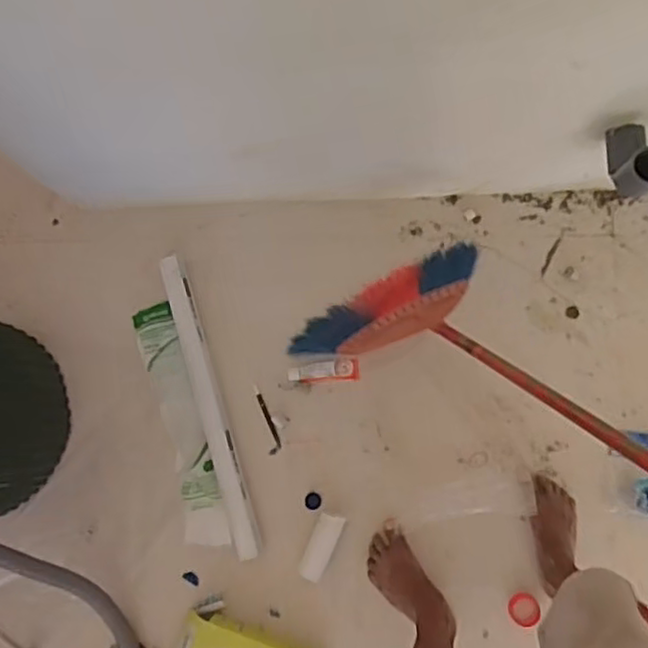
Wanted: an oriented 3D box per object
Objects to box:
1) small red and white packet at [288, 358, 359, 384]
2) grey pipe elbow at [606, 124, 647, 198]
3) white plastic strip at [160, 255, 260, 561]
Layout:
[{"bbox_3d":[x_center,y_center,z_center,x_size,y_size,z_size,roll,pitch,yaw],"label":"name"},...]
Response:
[{"bbox_3d":[0.000,0.096,1.351,0.138,0.024,0.043,-6,84,3],"label":"small red and white packet"},{"bbox_3d":[0.468,-0.252,1.005,0.057,0.099,0.113,-4,84,3],"label":"grey pipe elbow"},{"bbox_3d":[-0.229,0.159,1.340,0.046,0.029,0.605,-17,83,1],"label":"white plastic strip"}]

